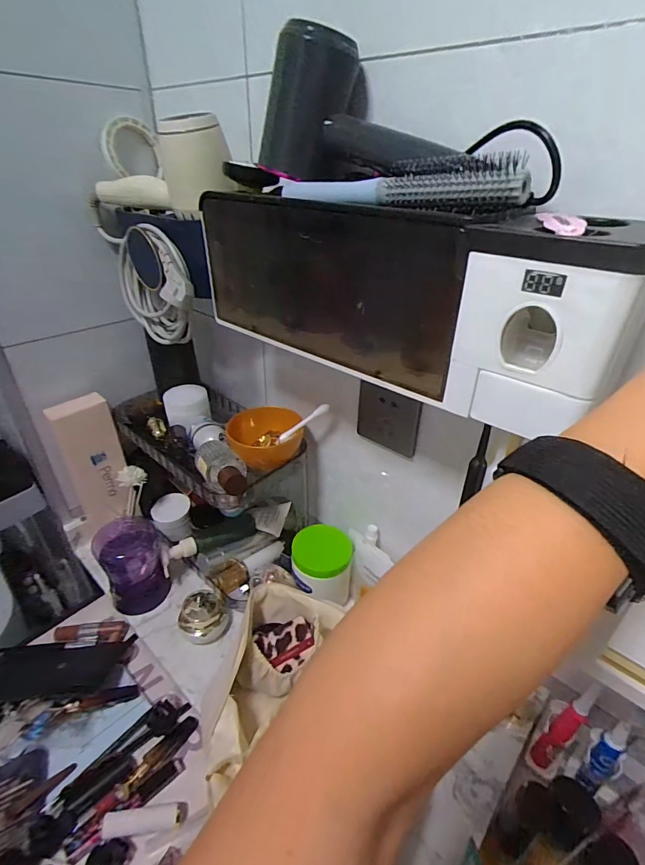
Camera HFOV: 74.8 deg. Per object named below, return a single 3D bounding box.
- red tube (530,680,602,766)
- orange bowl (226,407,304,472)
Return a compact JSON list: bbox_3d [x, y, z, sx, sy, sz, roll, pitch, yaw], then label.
[{"bbox_3d":[0.286,0.348,0.500,0.033,0.155,0.025,-24,41,-33],"label":"red tube"},{"bbox_3d":[-0.086,0.009,0.624,0.103,0.069,0.101,1,33,-1],"label":"orange bowl"}]

